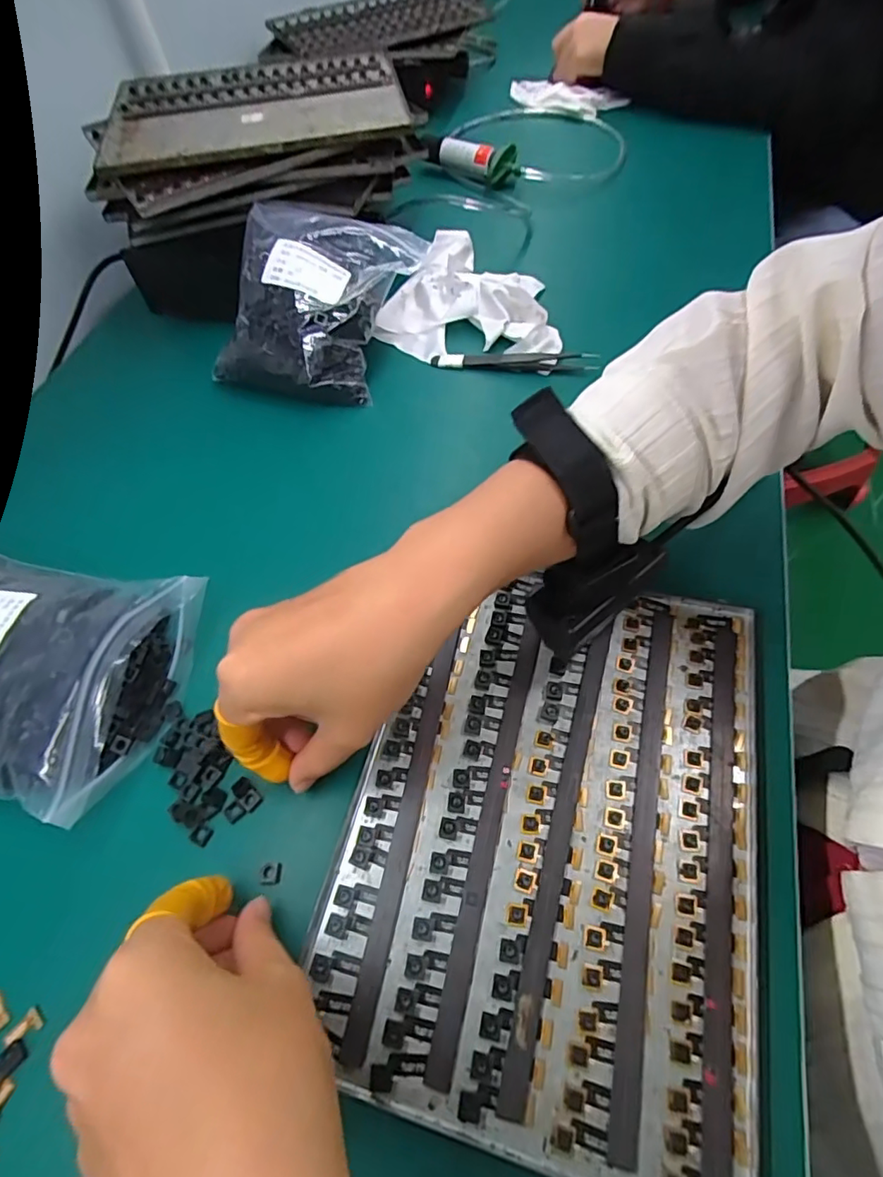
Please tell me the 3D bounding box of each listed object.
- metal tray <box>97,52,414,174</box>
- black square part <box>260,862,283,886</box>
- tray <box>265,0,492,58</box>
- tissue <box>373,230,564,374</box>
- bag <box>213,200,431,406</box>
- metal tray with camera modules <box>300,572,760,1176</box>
[{"bbox_3d":[-0.161,-0.414,0.479,0.249,0.012,0.186,-12,58,-1],"label":"metal tray"},{"bbox_3d":[-0.080,0.134,0.260,0.010,0.004,0.010,0,59,4],"label":"black square part"},{"bbox_3d":[-0.085,-0.736,0.717,0.262,0.021,0.168,-11,59,-2],"label":"tray"},{"bbox_3d":[0.003,-0.249,0.464,0.119,0.026,0.216,-23,59,-8],"label":"tissue"},{"bbox_3d":[-0.101,-0.229,0.438,0.138,0.066,0.149,10,60,12],"label":"bag"},{"bbox_3d":[0.052,0.104,0.264,0.178,0.007,0.241,12,61,11],"label":"metal tray with camera modules"}]

